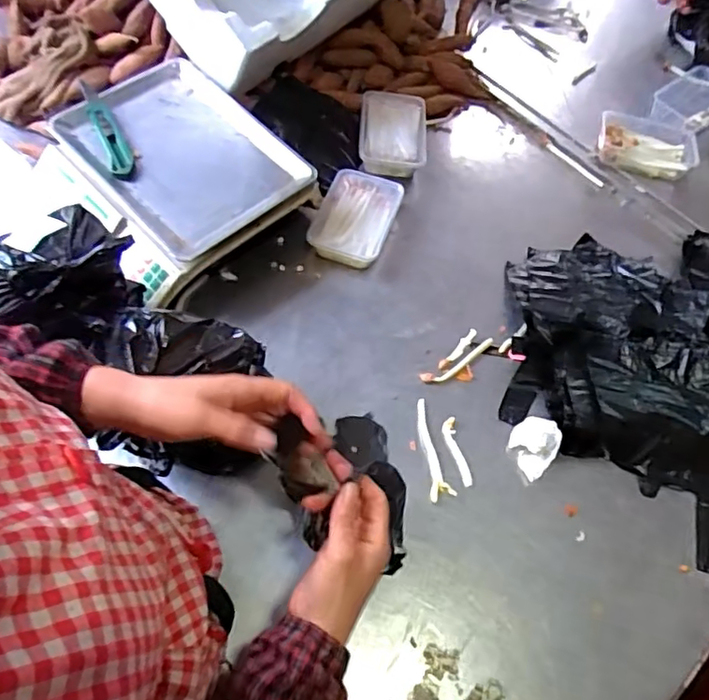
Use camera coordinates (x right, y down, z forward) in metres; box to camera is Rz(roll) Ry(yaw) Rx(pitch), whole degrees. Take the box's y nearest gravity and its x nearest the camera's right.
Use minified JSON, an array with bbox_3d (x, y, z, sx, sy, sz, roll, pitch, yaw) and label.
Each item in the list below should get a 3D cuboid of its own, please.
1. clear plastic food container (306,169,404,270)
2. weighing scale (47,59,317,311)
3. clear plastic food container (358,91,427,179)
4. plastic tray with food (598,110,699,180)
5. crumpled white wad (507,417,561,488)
[{"bbox_3d":[0.002,-0.209,0.921,0.118,0.047,0.165,19,61,6],"label":"clear plastic food container"},{"bbox_3d":[-0.270,-0.268,0.882,0.280,0.088,0.335,-38,70,-22],"label":"weighing scale"},{"bbox_3d":[0.066,-0.368,1.016,0.114,0.045,0.166,3,61,-3],"label":"clear plastic food container"},{"bbox_3d":[0.519,-0.362,1.054,0.174,0.042,0.134,12,61,2],"label":"plastic tray with food"},{"bbox_3d":[0.228,0.125,0.759,0.058,0.020,0.083,31,63,12],"label":"crumpled white wad"}]

